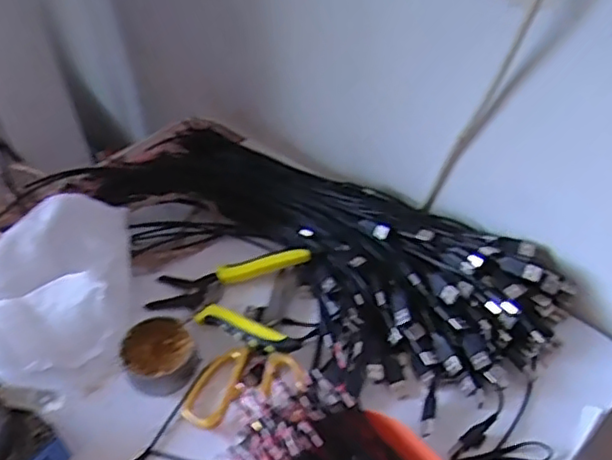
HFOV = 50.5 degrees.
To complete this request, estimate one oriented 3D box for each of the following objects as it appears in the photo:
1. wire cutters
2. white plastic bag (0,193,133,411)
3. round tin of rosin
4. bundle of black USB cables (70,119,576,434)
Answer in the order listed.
[{"bbox_3d":[-0.074,0.062,0.587,0.144,0.015,0.109,1,45,4],"label":"wire cutters"},{"bbox_3d":[-0.225,0.050,0.564,0.130,0.087,0.167,15,47,18],"label":"white plastic bag"},{"bbox_3d":[-0.125,0.105,0.554,0.060,0.023,0.068,-22,47,-18],"label":"round tin of rosin"},{"bbox_3d":[-0.014,0.000,0.632,0.491,0.048,0.210,30,53,29],"label":"bundle of black USB cables"}]

